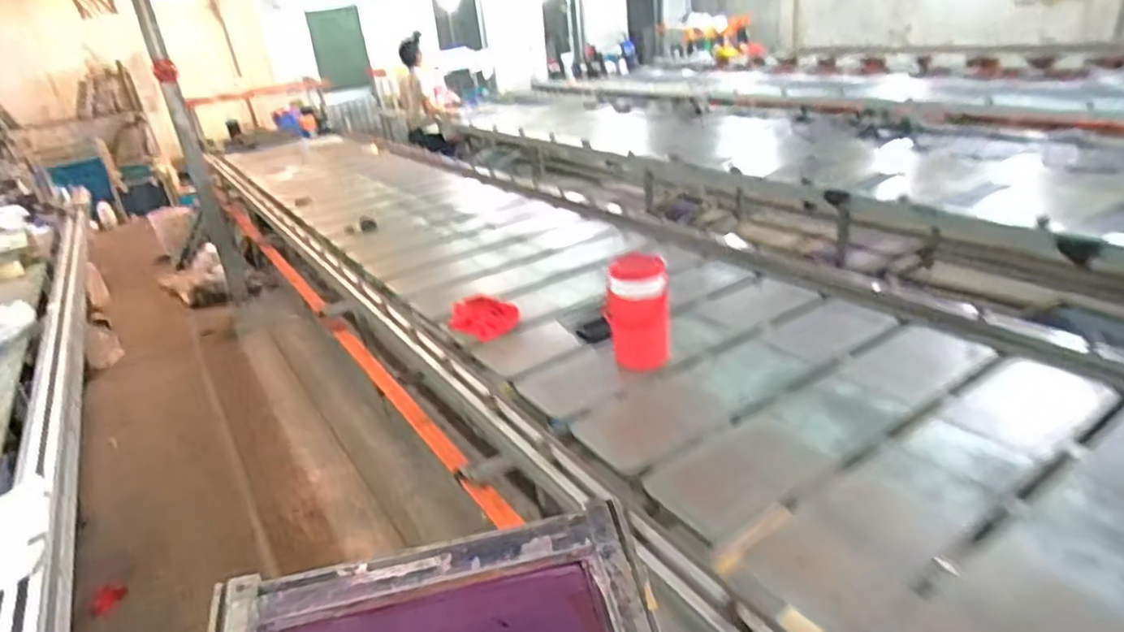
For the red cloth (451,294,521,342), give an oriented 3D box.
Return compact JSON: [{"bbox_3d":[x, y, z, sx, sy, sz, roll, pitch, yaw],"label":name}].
[{"bbox_3d":[-0.227,0.001,1.806,0.199,0.092,0.132,17,34,41],"label":"red cloth"}]

